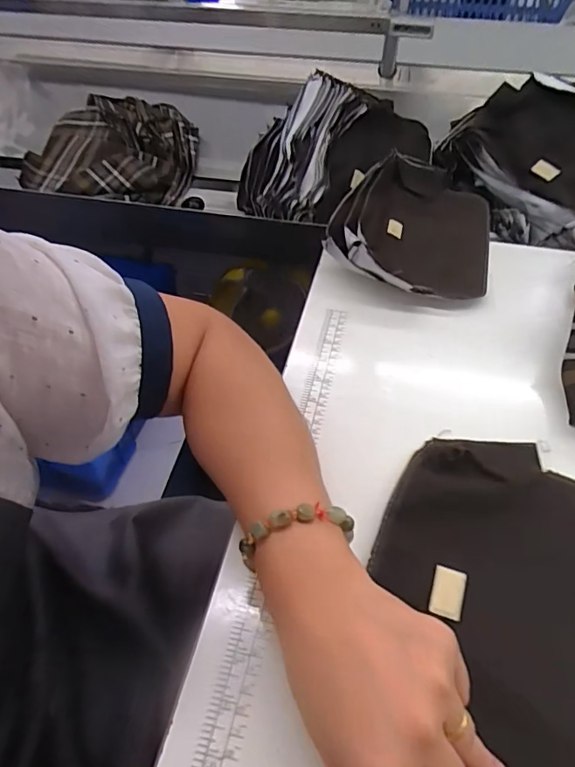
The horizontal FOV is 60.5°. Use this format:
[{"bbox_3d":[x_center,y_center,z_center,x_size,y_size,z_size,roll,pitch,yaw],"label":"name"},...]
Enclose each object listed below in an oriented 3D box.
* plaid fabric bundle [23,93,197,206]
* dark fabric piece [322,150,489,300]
[{"bbox_3d":[-0.291,-0.385,0.814,0.283,0.098,0.161,9,48,8],"label":"plaid fabric bundle"},{"bbox_3d":[0.148,-0.189,0.577,0.178,0.044,0.256,12,48,11],"label":"dark fabric piece"}]

